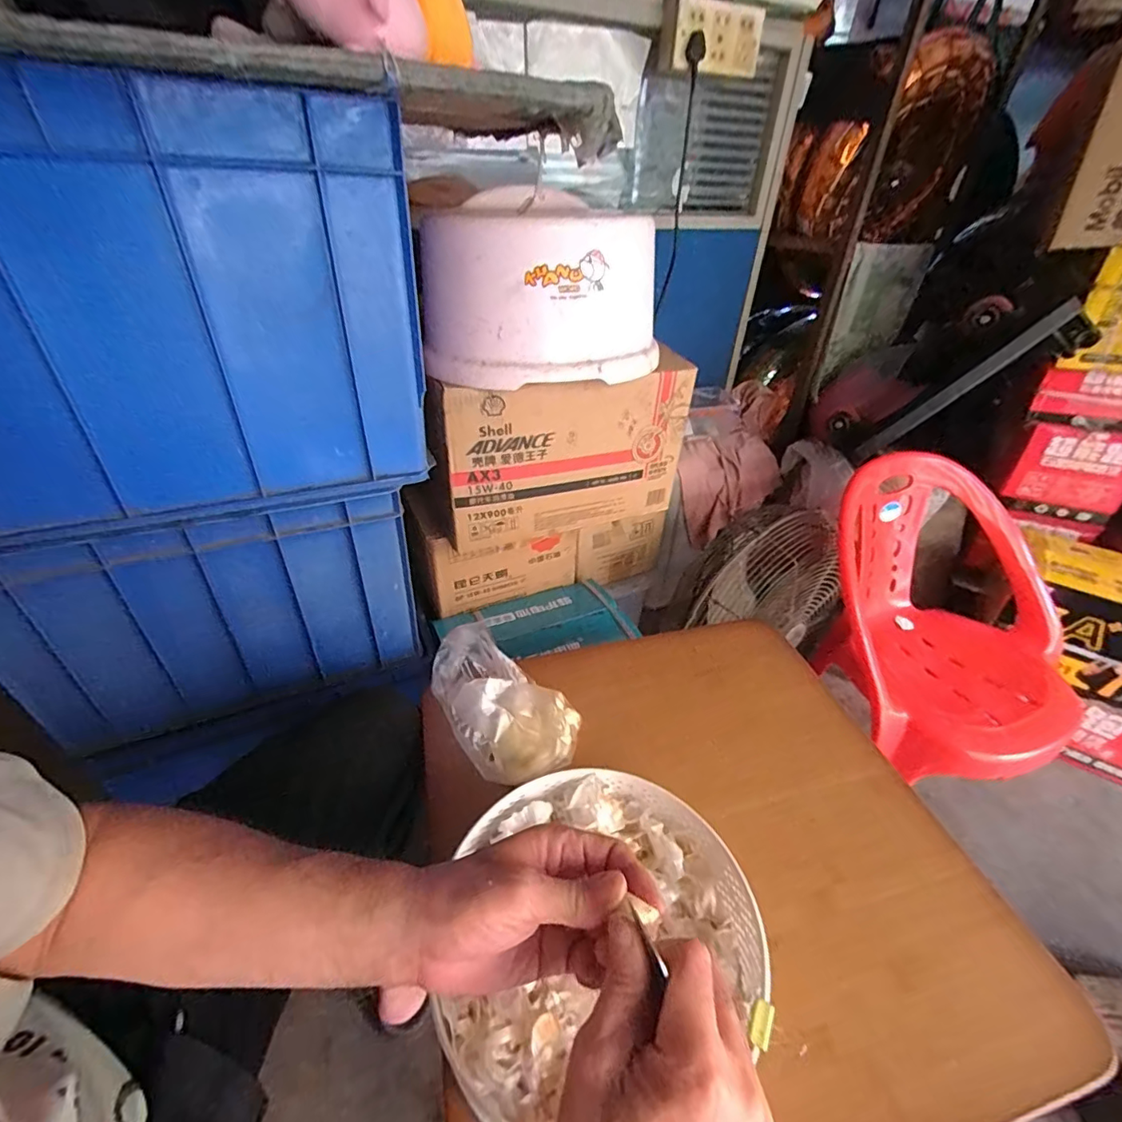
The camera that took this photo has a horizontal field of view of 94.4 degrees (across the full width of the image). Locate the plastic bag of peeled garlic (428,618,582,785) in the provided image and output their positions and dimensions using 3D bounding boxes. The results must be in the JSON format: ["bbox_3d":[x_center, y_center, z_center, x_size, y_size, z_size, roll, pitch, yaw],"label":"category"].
[{"bbox_3d":[-0.056,0.132,0.531,0.132,0.108,0.144,-18,42,-24],"label":"plastic bag of peeled garlic"}]

